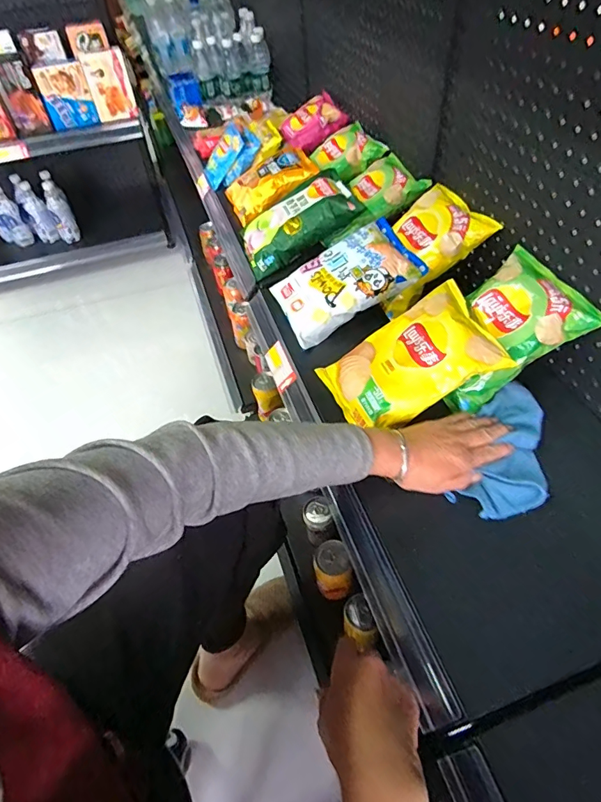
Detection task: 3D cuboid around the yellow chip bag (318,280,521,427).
[{"bbox_3d":[0.142,-0.053,0.609,0.223,0.037,0.160,-35,47,11],"label":"yellow chip bag"}]

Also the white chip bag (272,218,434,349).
[{"bbox_3d":[0.071,-0.201,0.746,0.226,0.055,0.157,-30,58,8],"label":"white chip bag"}]

